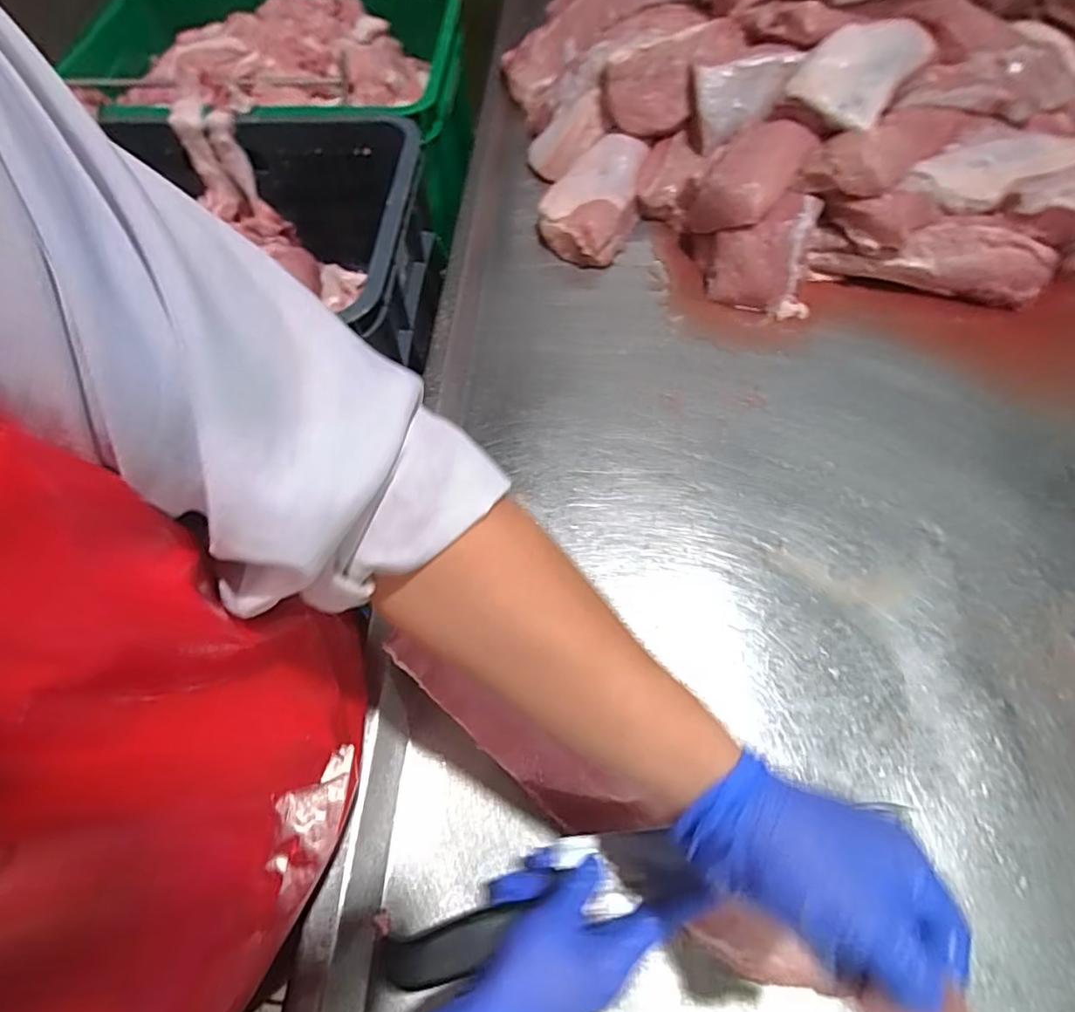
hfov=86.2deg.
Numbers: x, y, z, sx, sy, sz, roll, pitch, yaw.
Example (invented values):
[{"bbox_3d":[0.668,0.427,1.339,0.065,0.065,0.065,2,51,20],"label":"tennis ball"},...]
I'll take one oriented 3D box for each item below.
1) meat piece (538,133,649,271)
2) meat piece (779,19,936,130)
[{"bbox_3d":[0.080,-0.451,0.850,0.137,0.068,0.230,9,59,5],"label":"meat piece"},{"bbox_3d":[0.422,-0.576,0.746,0.121,0.051,0.214,34,66,18],"label":"meat piece"}]

